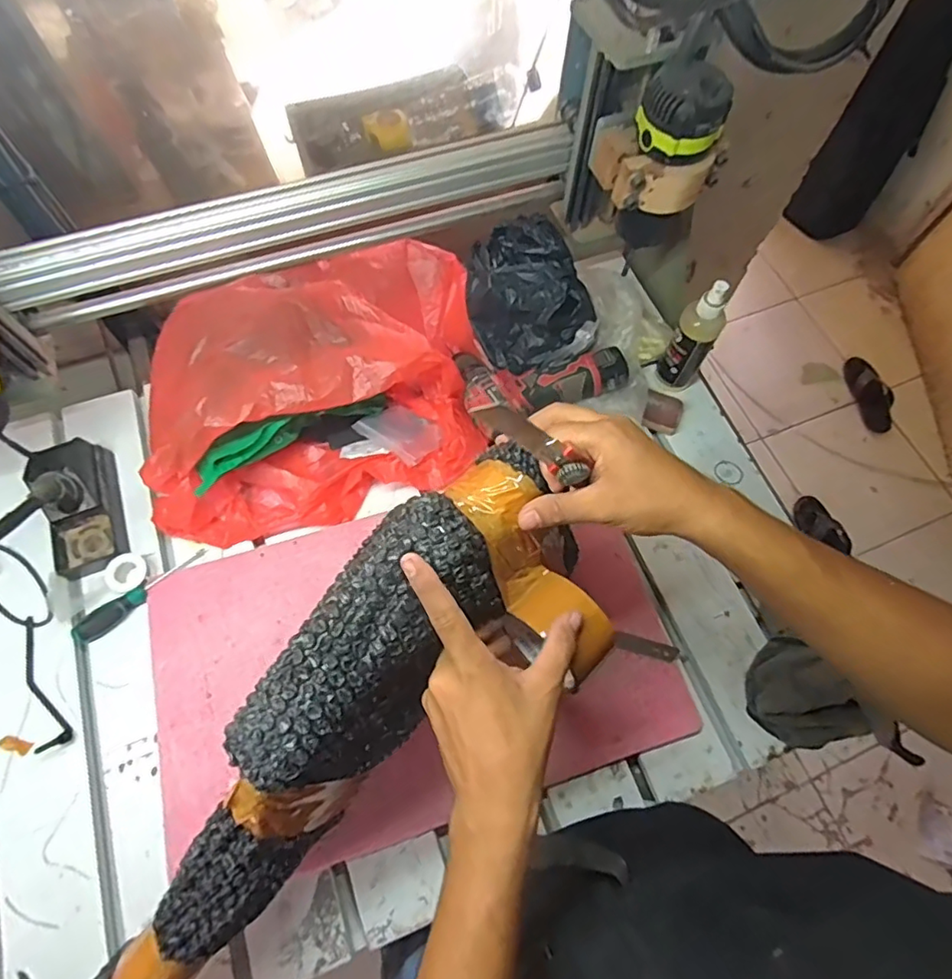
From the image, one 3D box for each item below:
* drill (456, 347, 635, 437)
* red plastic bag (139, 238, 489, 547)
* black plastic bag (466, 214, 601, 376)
[{"bbox_3d":[0.079,-0.150,0.725,0.201,0.061,0.131,-19,71,-10],"label":"drill"},{"bbox_3d":[-0.186,-0.132,0.659,0.419,0.149,0.299,-18,71,-9],"label":"red plastic bag"},{"bbox_3d":[0.071,-0.236,0.701,0.171,0.117,0.133,12,68,4],"label":"black plastic bag"}]

